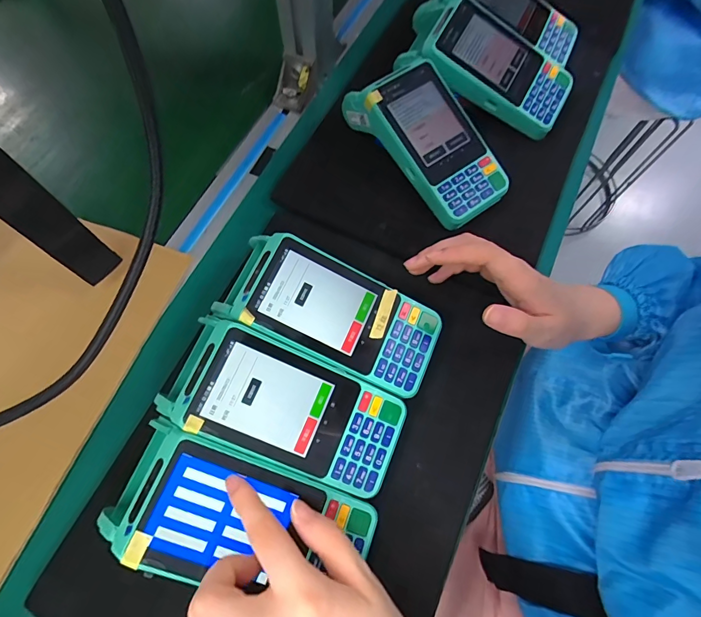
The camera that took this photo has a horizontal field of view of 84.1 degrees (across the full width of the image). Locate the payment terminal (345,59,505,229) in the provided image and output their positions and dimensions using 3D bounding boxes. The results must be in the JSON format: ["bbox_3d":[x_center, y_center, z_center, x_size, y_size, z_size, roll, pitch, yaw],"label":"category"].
[{"bbox_3d":[0.076,-0.160,0.365,0.080,0.059,0.162,-33,72,-11],"label":"payment terminal"}]

